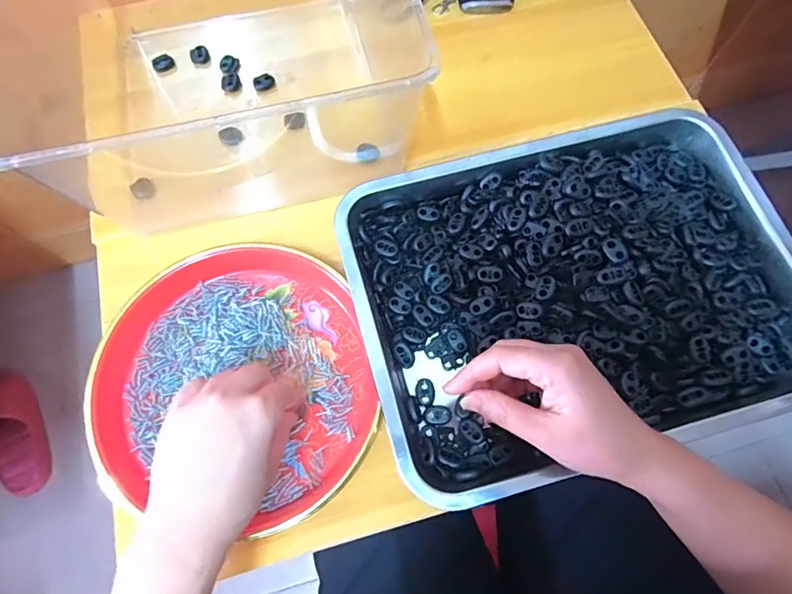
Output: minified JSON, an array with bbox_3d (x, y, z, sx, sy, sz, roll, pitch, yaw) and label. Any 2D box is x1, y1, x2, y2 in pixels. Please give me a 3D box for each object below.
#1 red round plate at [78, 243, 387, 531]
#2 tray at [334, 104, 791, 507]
[{"bbox_3d":[-0.124,0.063,0.360,0.202,0.030,0.214,-1,67,2],"label":"red round plate"},{"bbox_3d":[0.148,-0.017,0.366,0.356,0.041,0.265,-15,72,-5],"label":"tray"}]

